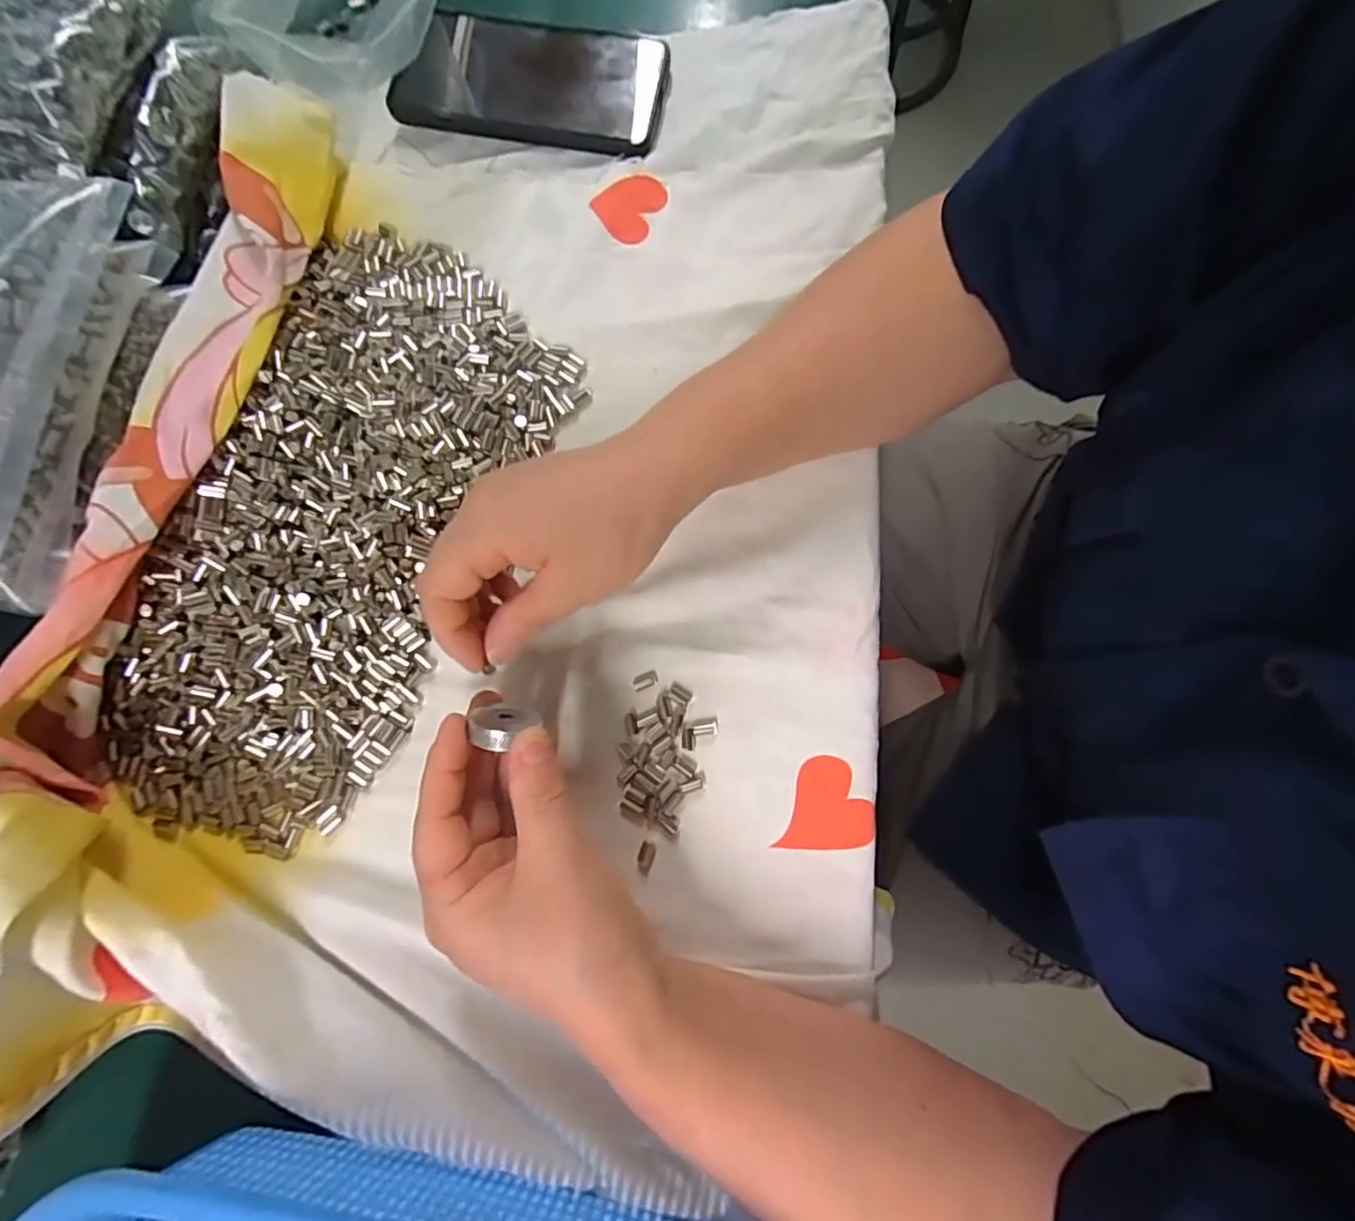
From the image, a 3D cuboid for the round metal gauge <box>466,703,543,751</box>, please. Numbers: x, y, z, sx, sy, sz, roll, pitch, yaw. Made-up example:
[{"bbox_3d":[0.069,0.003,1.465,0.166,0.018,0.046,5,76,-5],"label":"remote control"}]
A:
[{"bbox_3d":[-0.071,0.045,0.241,0.024,0.023,0.009,12,108,14],"label":"round metal gauge"}]

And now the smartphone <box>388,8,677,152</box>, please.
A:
[{"bbox_3d":[-0.088,-0.327,0.371,0.158,0.015,0.084,14,79,6],"label":"smartphone"}]

